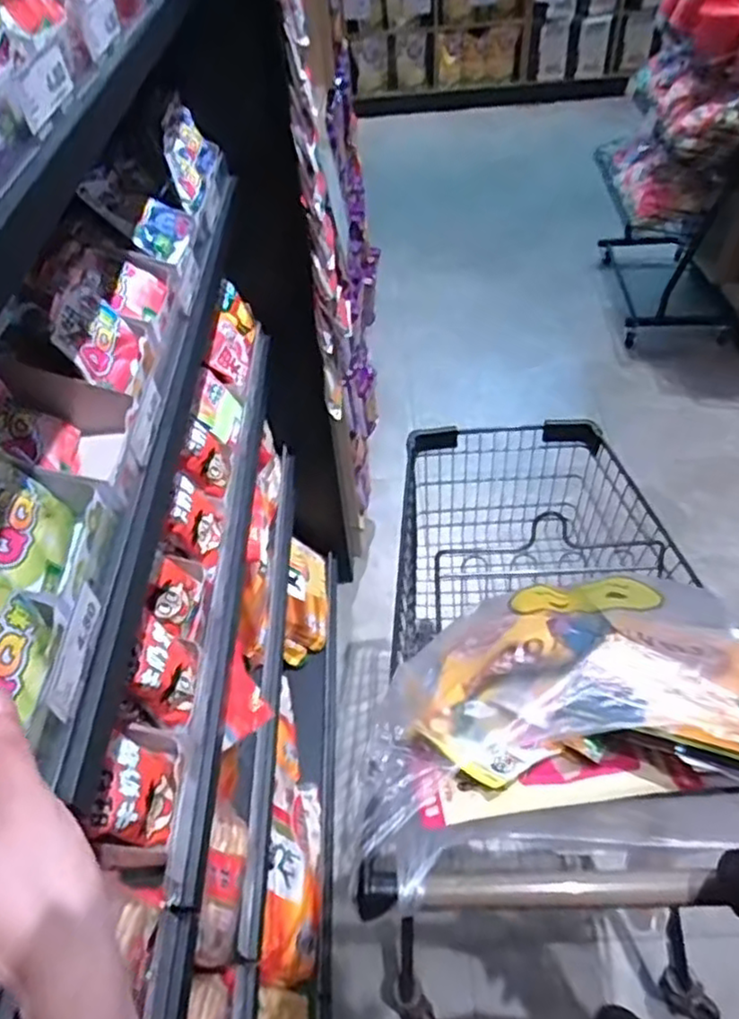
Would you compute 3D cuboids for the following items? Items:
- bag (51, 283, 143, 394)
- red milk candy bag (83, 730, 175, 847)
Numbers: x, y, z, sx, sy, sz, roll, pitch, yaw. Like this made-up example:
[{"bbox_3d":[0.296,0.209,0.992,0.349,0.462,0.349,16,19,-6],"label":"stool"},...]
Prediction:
[{"bbox_3d":[-0.250,-0.155,0.619,0.022,0.082,0.097,-25,44,24],"label":"bag"},{"bbox_3d":[-0.207,0.249,0.604,0.040,0.099,0.092,-3,48,1],"label":"red milk candy bag"}]

